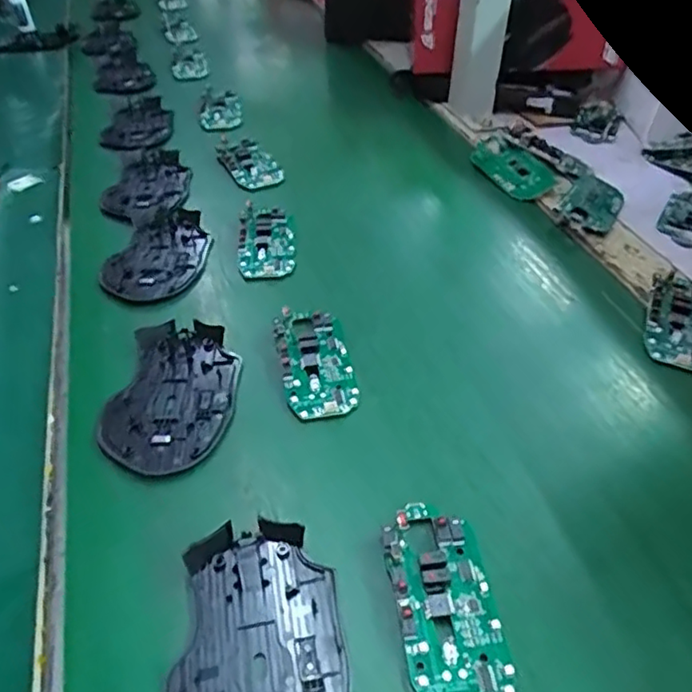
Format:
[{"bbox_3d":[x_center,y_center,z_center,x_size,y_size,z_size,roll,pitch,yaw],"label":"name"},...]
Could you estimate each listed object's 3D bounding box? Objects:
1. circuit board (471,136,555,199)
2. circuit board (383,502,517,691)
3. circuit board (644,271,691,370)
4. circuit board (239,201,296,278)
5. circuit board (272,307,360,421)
[{"bbox_3d":[0.157,-0.168,0.586,0.041,0.007,0.092,-38,56,2],"label":"circuit board"},{"bbox_3d":[0.046,0.117,0.286,0.044,0.006,0.096,-6,44,-6],"label":"circuit board"},{"bbox_3d":[0.234,-0.018,0.431,0.047,0.011,0.088,19,47,19],"label":"circuit board"},{"bbox_3d":[-0.065,-0.089,0.508,0.044,0.011,0.084,-4,44,-3],"label":"circuit board"},{"bbox_3d":[-0.020,0.009,0.399,0.044,0.010,0.088,-9,45,-8],"label":"circuit board"}]

